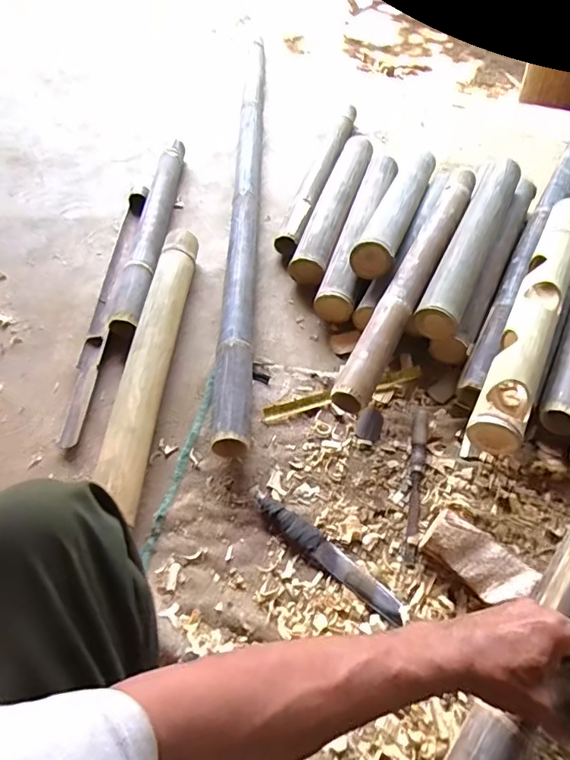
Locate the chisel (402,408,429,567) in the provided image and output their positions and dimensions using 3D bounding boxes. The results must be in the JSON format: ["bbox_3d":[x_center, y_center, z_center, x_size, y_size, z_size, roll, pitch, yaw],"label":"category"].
[{"bbox_3d":[0.205,0.149,0.735,0.023,0.022,0.251,9,55,7],"label":"chisel"}]

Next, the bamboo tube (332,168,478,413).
[{"bbox_3d":[0.244,-0.204,0.891,0.063,0.051,0.651,23,58,16],"label":"bamboo tube"}]

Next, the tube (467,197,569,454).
[{"bbox_3d":[0.434,-0.125,0.827,0.071,0.068,0.604,24,58,16],"label":"tube"}]

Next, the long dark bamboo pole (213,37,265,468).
[{"bbox_3d":[-0.090,-0.444,1.151,0.063,0.076,1.383,-1,55,0],"label":"long dark bamboo pole"}]

